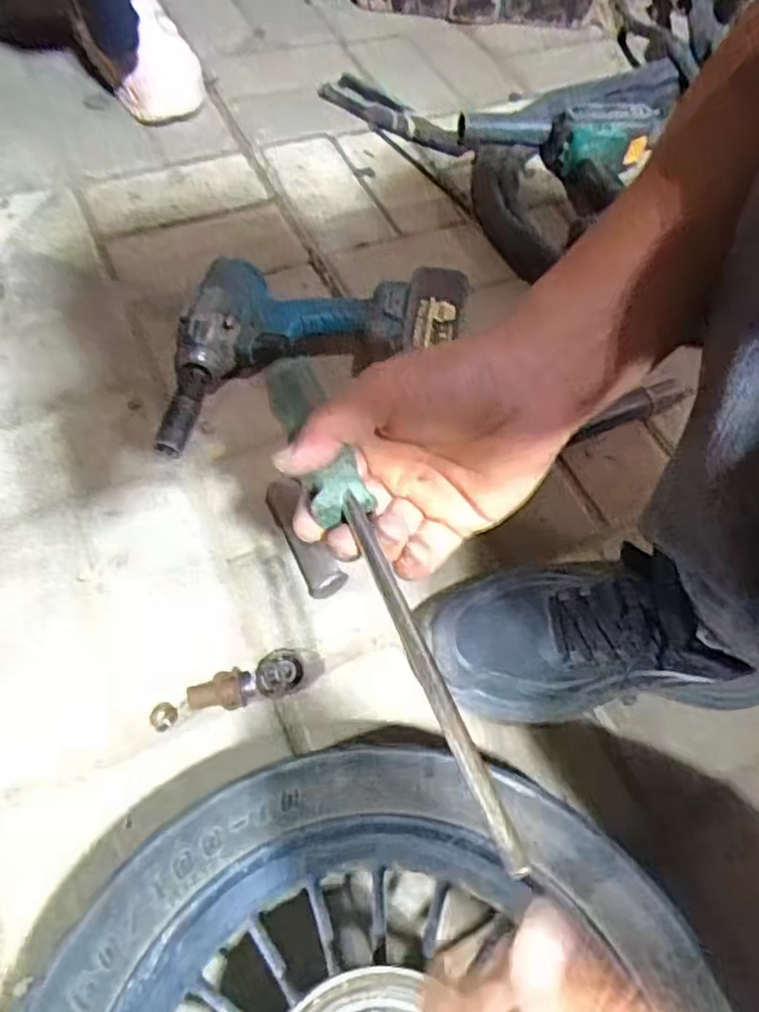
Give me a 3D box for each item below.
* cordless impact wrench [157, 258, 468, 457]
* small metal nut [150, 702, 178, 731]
[{"bbox_3d":[-0.067,-0.149,0.592,0.277,0.078,0.136,-18,63,-14],"label":"cordless impact wrench"},{"bbox_3d":[-0.147,0.141,0.456,0.018,0.016,0.019,2,60,-3],"label":"small metal nut"}]

